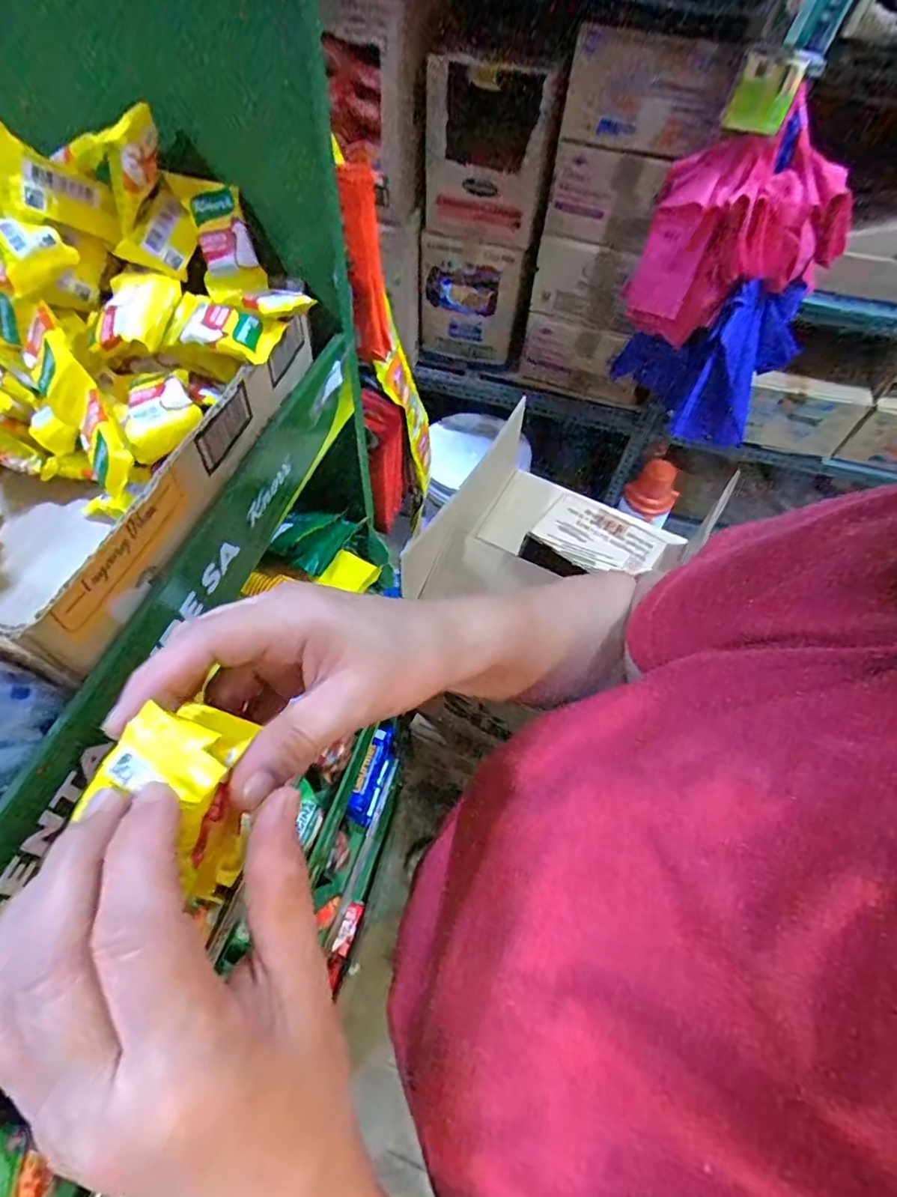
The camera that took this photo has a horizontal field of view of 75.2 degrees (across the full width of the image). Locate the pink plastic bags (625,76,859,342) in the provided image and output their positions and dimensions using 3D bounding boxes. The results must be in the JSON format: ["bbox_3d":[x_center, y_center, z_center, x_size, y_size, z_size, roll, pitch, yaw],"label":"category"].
[{"bbox_3d":[0.465,-0.557,0.937,0.293,0.328,0.175,19,58,9],"label":"pink plastic bags"}]

